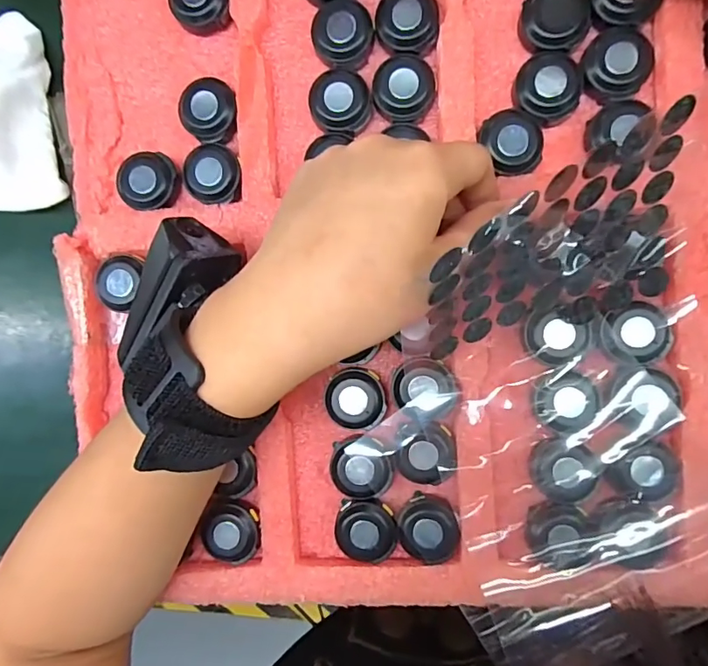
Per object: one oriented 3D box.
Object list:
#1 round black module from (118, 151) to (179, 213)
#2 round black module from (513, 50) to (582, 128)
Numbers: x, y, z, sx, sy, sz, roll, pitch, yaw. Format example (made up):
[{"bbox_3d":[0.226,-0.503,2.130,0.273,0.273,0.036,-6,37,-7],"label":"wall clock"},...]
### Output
[{"bbox_3d":[-0.104,-0.077,0.253,0.029,0.009,0.030,0,92,8],"label":"round black module"},{"bbox_3d":[0.088,-0.112,0.228,0.028,0.010,0.032,7,93,8],"label":"round black module"}]

